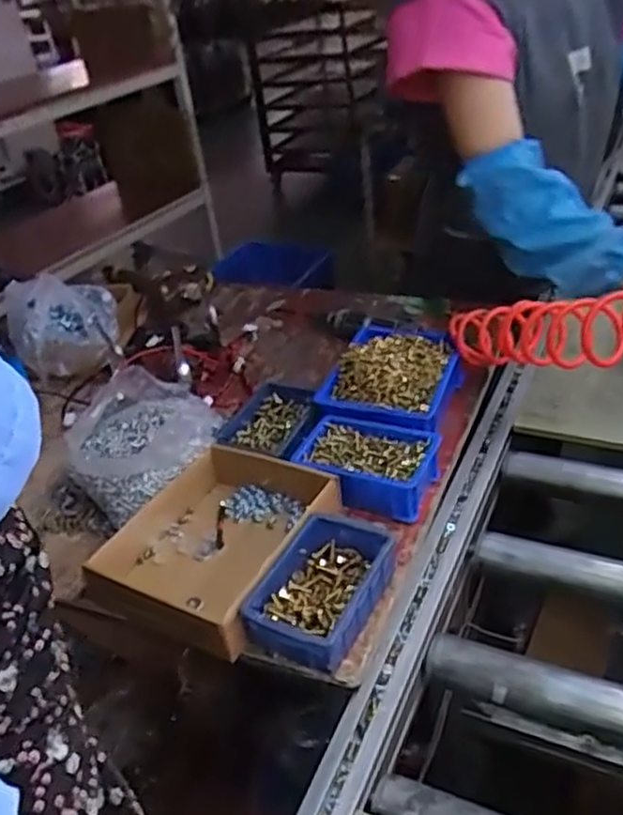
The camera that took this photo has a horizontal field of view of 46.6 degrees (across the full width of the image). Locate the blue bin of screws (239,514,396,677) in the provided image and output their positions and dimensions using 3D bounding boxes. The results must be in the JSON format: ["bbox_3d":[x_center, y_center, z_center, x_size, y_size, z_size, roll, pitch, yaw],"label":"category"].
[{"bbox_3d":[0.009,0.168,0.679,0.101,0.051,0.149,10,39,27],"label":"blue bin of screws"}]

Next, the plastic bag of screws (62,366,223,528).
[{"bbox_3d":[-0.202,0.040,0.876,0.166,0.087,0.214,-3,35,10],"label":"plastic bag of screws"}]

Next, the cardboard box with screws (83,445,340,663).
[{"bbox_3d":[-0.104,0.138,0.758,0.196,0.053,0.221,12,40,29],"label":"cardboard box with screws"}]

